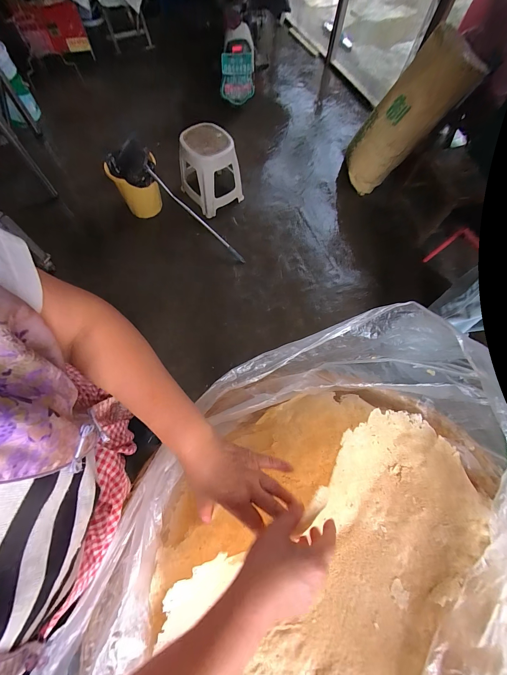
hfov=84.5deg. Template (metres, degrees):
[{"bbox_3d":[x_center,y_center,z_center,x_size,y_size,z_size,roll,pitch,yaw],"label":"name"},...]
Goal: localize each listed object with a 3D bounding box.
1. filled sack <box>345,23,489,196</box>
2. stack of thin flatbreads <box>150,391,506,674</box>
[{"bbox_3d":[0.715,-1.026,1.362,0.223,0.648,0.252,0,66,-29],"label":"filled sack"},{"bbox_3d":[0.130,0.345,0.364,0.507,0.136,0.533,2,68,-1],"label":"stack of thin flatbreads"}]

